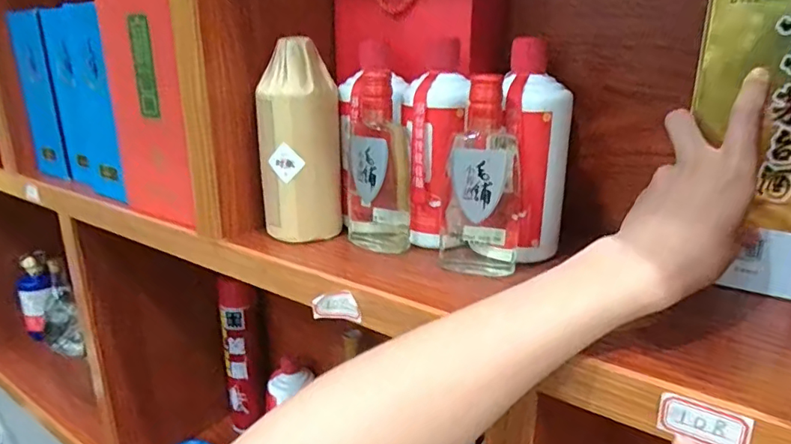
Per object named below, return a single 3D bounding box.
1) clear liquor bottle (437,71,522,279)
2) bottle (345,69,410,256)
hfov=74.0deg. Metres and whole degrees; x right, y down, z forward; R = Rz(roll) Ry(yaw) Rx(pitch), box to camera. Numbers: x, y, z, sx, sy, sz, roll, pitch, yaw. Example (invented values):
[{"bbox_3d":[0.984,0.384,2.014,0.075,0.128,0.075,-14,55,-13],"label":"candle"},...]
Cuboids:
[{"bbox_3d":[0.072,-0.036,0.434,0.063,0.160,0.047,3,18,8],"label":"clear liquor bottle"},{"bbox_3d":[-0.017,-0.053,0.481,0.054,0.158,0.058,-2,18,-6],"label":"bottle"}]

